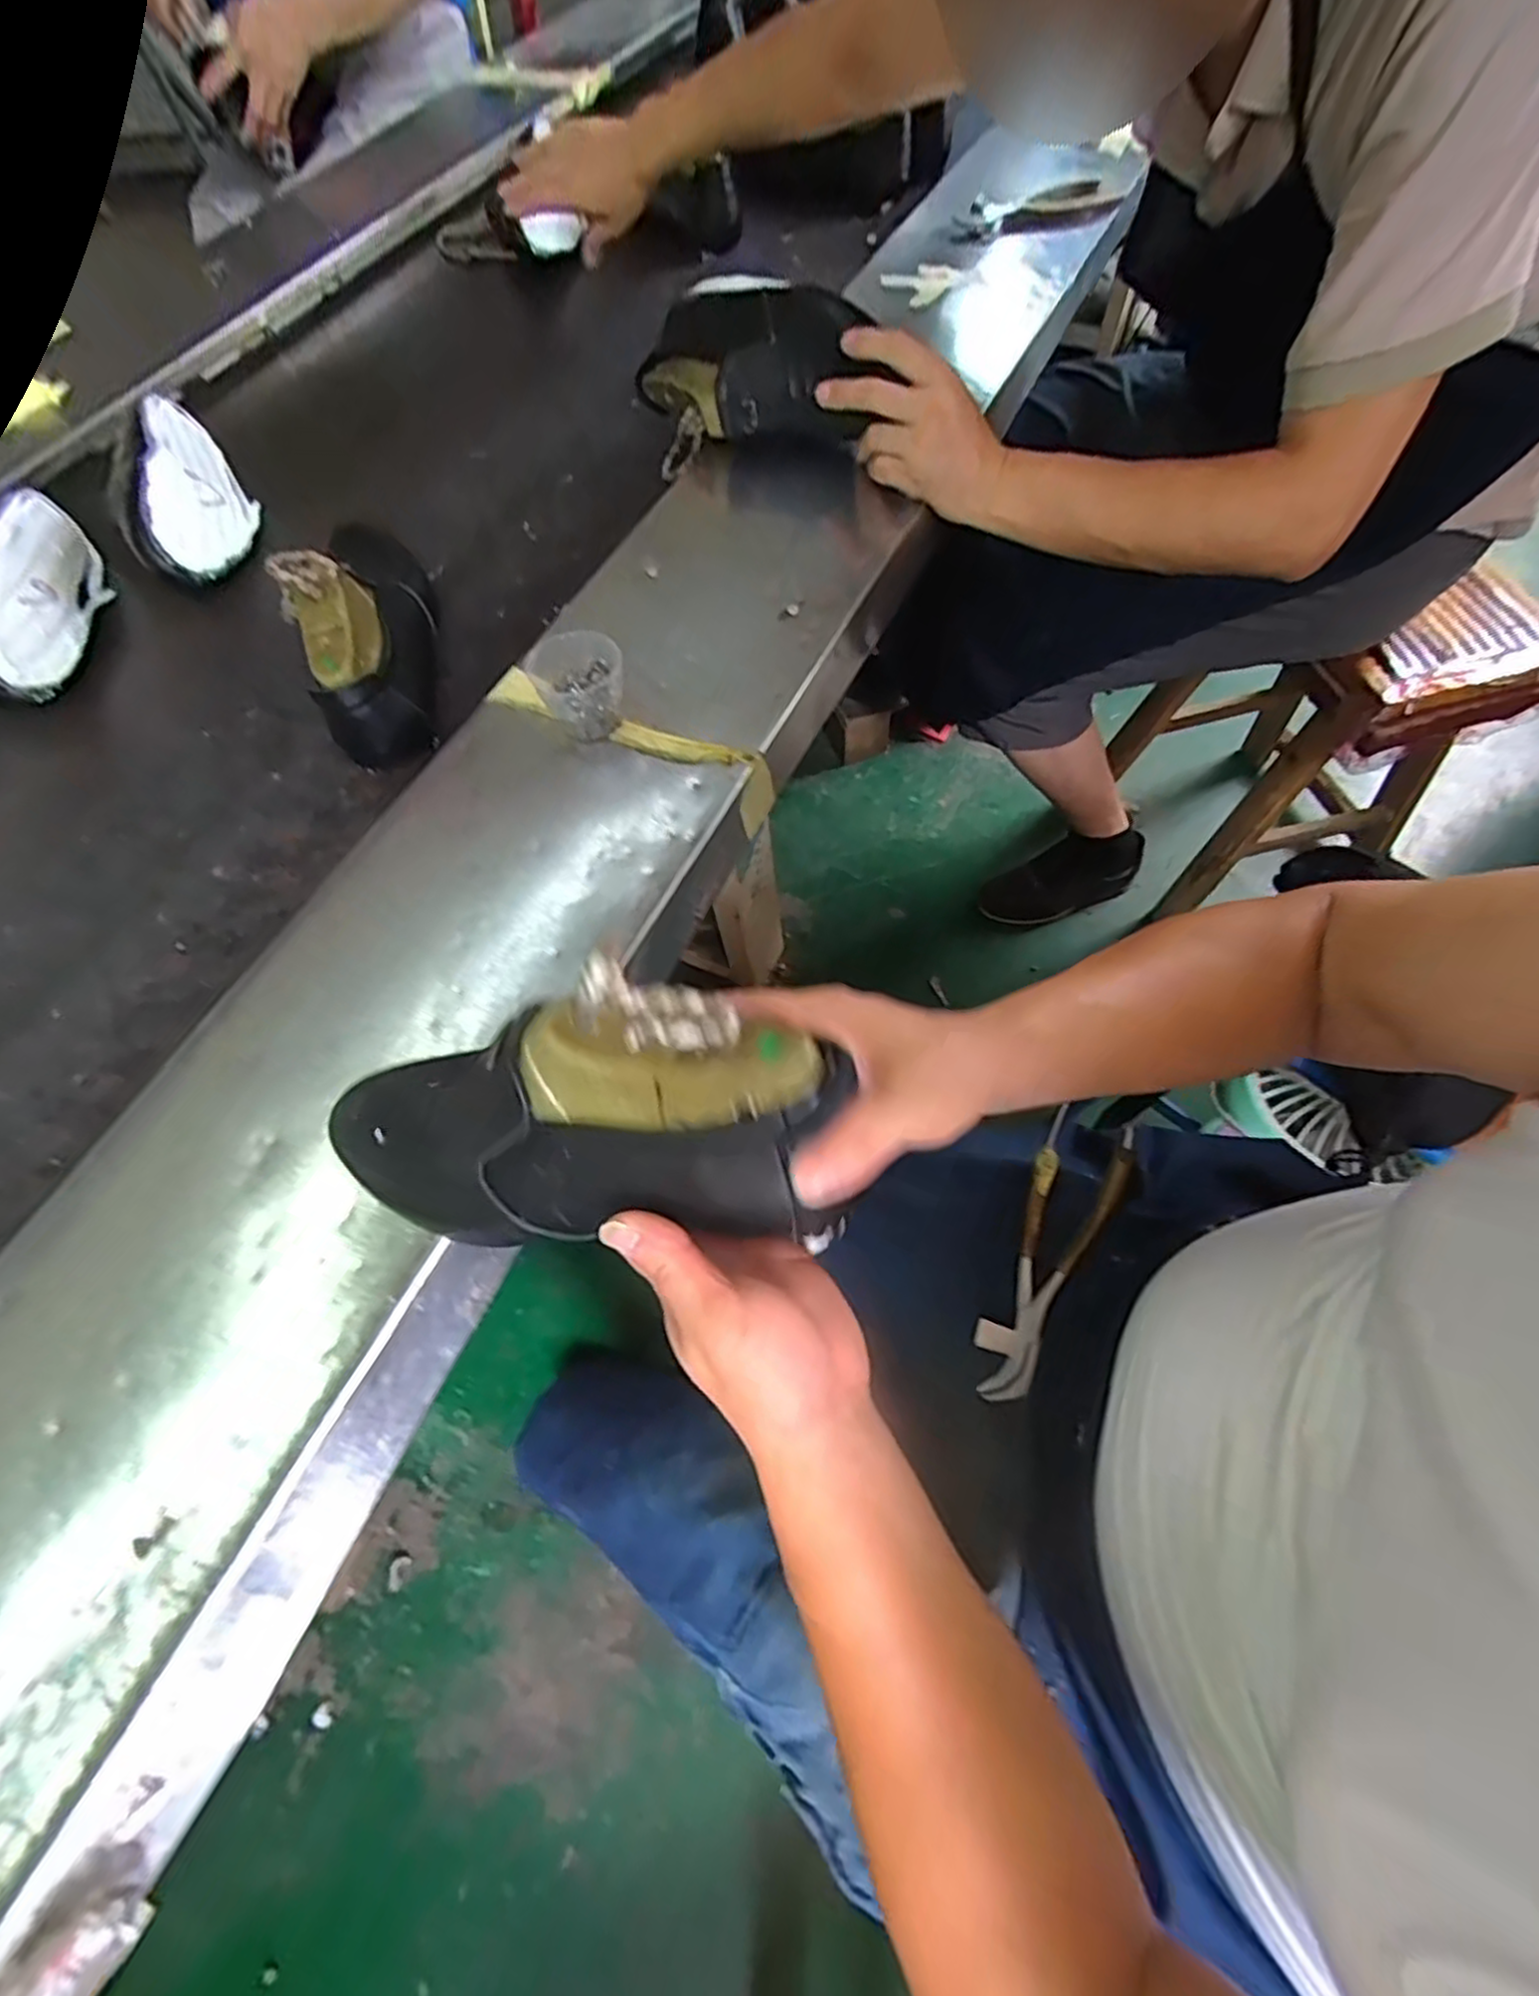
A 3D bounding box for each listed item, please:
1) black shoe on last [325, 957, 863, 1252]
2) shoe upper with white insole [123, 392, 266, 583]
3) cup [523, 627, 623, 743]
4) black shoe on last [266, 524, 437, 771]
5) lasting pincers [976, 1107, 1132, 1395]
[{"bbox_3d":[-0.100,0.054,0.320,0.263,0.091,0.093,-10,65,23],"label":"black shoe on last"},{"bbox_3d":[-0.568,-0.504,0.715,0.074,0.080,0.282,-17,64,-3],"label":"shoe upper with white insole"},{"bbox_3d":[-0.135,-0.224,0.517,0.063,0.051,0.067,-2,65,3],"label":"cup"},{"bbox_3d":[-0.327,-0.302,0.582,0.084,0.112,0.227,-13,64,-1],"label":"black shoe on last"},{"bbox_3d":[0.185,0.170,0.482,0.051,0.015,0.192,24,82,11],"label":"lasting pincers"}]

